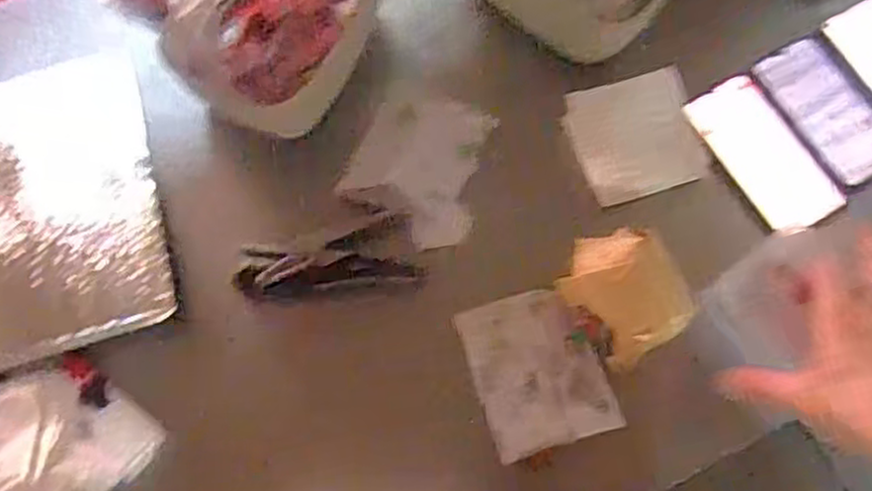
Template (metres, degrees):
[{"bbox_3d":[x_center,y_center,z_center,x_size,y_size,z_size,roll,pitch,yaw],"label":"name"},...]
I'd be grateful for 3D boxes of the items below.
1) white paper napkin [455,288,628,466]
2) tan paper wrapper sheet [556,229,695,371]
[{"bbox_3d":[0.086,0.107,0.644,0.105,0.004,0.131,-20,79,5],"label":"white paper napkin"},{"bbox_3d":[0.163,0.038,0.642,0.089,0.026,0.107,-33,76,-8],"label":"tan paper wrapper sheet"}]

